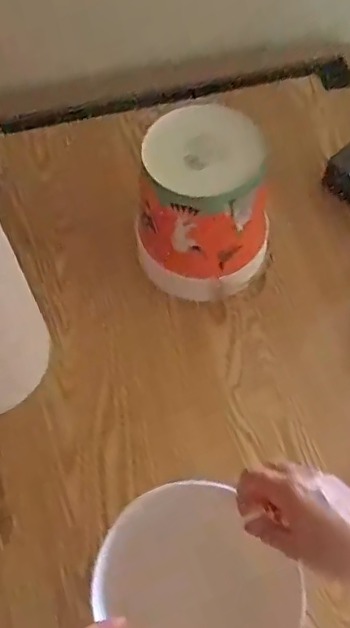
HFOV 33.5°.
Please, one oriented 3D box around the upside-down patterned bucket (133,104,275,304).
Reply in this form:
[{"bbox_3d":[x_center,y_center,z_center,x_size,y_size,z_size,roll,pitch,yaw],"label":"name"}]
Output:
[{"bbox_3d":[0.034,-0.115,0.676,0.140,0.198,0.136,-1,60,2],"label":"upside-down patterned bucket"}]

